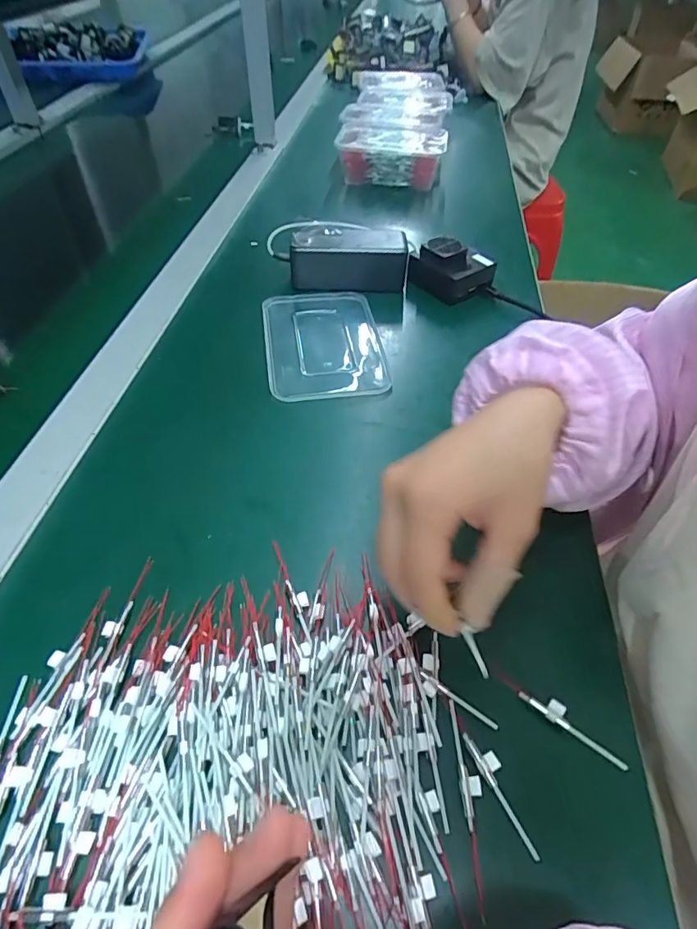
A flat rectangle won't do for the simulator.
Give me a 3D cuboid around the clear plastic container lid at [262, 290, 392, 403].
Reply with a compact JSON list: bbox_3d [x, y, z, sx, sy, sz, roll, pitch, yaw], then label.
[{"bbox_3d":[-0.026,-0.127,0.507,0.116,0.012,0.172,-6,50,-7],"label":"clear plastic container lid"}]

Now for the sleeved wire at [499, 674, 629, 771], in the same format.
[{"bbox_3d":[0.118,0.141,0.273,0.073,0.007,0.010,34,56,26],"label":"sleeved wire"}]

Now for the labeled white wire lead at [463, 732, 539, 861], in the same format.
[{"bbox_3d":[0.079,0.168,0.254,0.011,0.007,0.059,-21,54,-19],"label":"labeled white wire lead"}]

